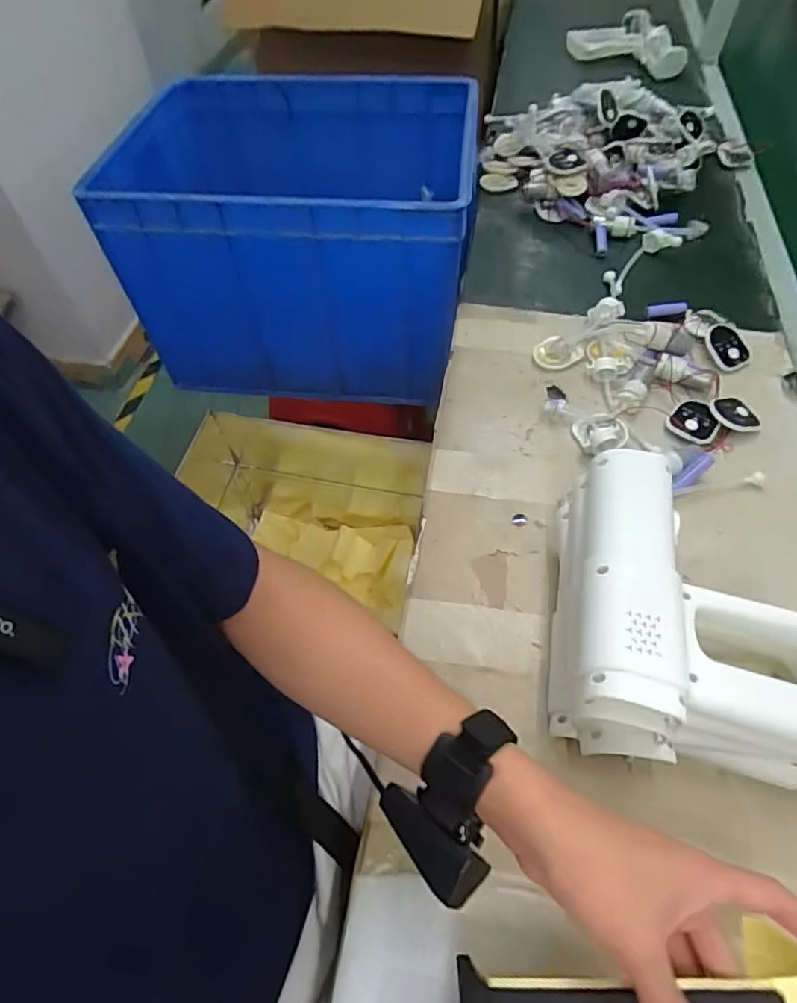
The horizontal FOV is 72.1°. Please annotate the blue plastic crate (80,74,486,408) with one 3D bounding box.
[{"bbox_3d":[-0.151,-0.444,0.942,0.521,0.356,0.402,4,57,3],"label":"blue plastic crate"}]

